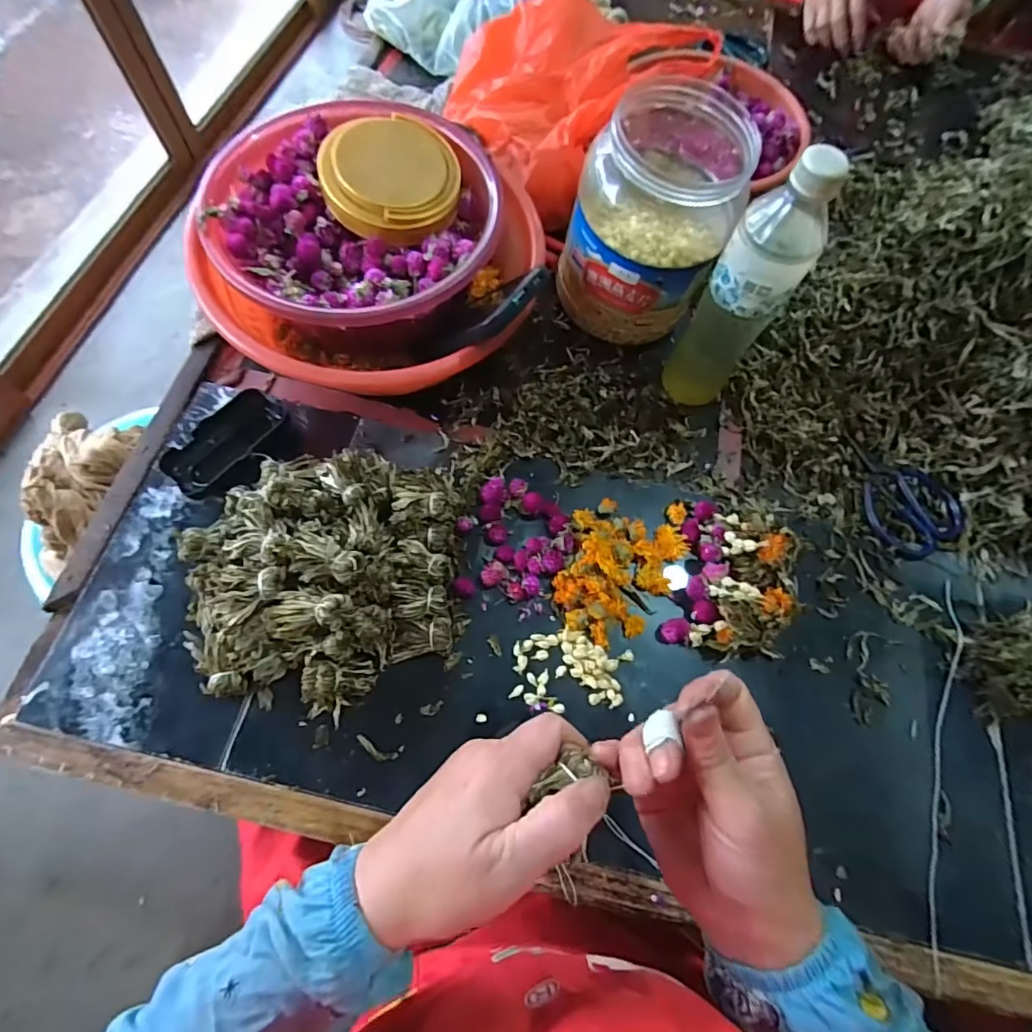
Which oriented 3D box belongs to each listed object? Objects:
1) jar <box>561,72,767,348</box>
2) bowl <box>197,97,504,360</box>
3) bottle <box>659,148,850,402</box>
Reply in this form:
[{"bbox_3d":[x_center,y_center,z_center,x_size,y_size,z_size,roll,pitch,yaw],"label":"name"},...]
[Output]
[{"bbox_3d":[0.123,-0.277,0.493,0.133,0.177,0.146,1,68,-2],"label":"jar"},{"bbox_3d":[-0.137,-0.251,0.476,0.245,0.106,0.233,-12,69,-8],"label":"bowl"},{"bbox_3d":[0.194,-0.187,0.436,0.063,0.224,0.078,33,70,10],"label":"bottle"}]

